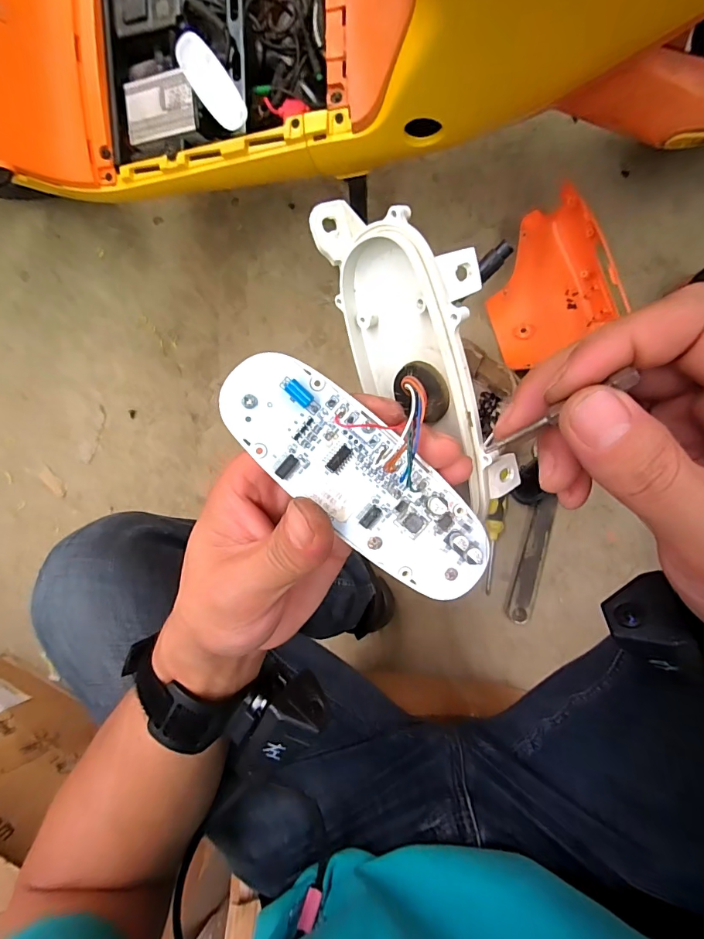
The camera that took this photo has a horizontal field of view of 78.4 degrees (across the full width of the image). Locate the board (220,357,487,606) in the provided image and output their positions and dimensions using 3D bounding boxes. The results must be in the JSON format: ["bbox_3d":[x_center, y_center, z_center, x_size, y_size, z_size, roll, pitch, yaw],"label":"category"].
[{"bbox_3d":[0.003,0.003,0.155,0.114,0.006,0.039,41,94,-7],"label":"board"}]

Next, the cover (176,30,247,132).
[{"bbox_3d":[-0.165,-0.454,0.502,0.039,0.018,0.113,-34,85,9],"label":"cover"}]

